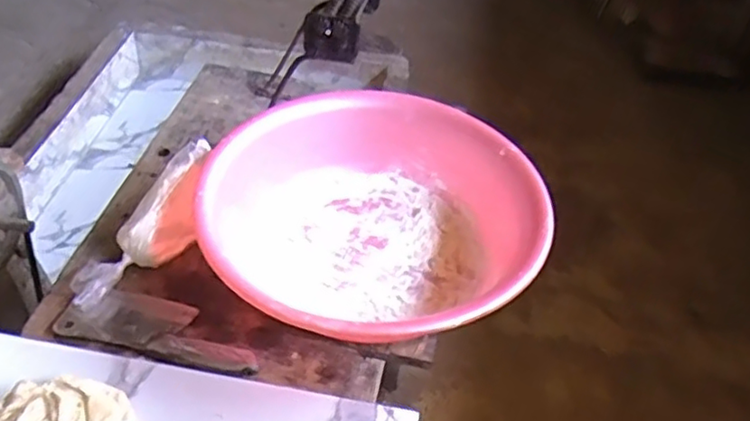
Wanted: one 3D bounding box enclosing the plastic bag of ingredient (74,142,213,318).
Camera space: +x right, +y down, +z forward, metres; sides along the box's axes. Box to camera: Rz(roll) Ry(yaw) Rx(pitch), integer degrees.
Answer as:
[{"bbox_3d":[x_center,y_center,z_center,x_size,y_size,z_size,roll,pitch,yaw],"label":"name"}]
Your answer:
[{"bbox_3d":[-0.277,0.023,0.821,0.083,0.055,0.245,27,70,18],"label":"plastic bag of ingredient"}]

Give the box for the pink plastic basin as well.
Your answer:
[{"bbox_3d":[-0.001,0.011,0.856,0.398,0.180,0.426,4,42,-4],"label":"pink plastic basin"}]

